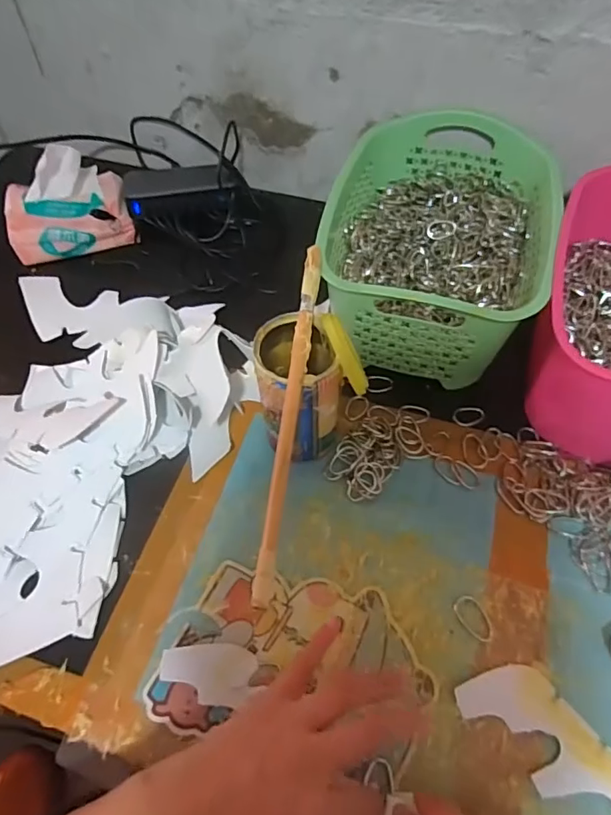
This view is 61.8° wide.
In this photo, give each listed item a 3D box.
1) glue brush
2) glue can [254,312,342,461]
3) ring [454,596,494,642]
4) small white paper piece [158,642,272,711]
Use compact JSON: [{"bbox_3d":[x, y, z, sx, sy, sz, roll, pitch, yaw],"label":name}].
[{"bbox_3d":[-0.007,-0.011,0.333,0.012,0.006,0.268,5,58,4],"label":"glue brush"},{"bbox_3d":[-0.007,-0.013,0.406,0.057,0.124,0.067,-10,57,-5],"label":"glue can"},{"bbox_3d":[0.123,0.154,0.371,0.019,0.004,0.034,-28,61,-15],"label":"ring"},{"bbox_3d":[-0.063,0.180,0.344,0.066,0.004,0.037,13,75,-15],"label":"small white paper piece"}]

